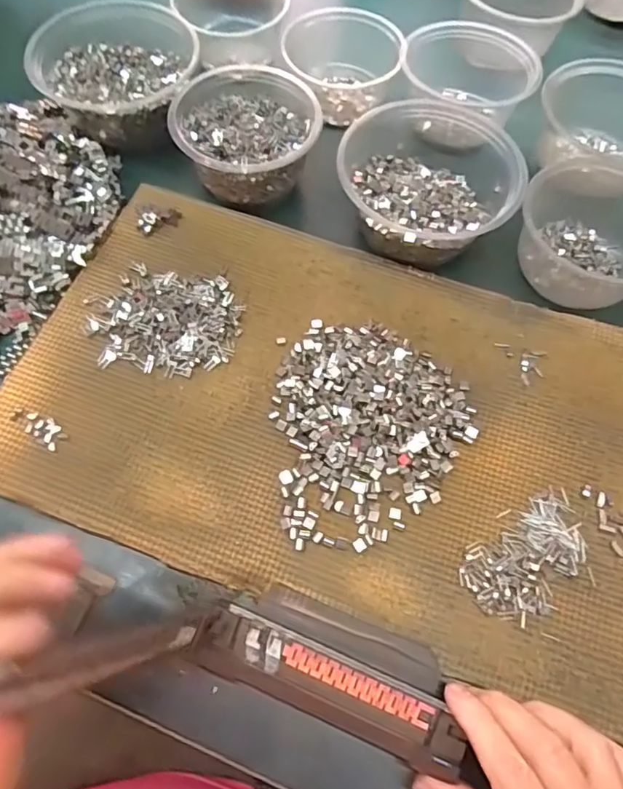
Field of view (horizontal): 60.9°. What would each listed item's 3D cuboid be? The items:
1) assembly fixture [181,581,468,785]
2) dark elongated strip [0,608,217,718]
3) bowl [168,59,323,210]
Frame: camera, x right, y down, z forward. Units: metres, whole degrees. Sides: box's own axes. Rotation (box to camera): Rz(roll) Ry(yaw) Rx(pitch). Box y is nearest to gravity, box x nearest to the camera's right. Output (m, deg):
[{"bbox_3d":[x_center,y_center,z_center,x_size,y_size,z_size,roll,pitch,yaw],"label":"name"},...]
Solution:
[{"bbox_3d":[0.013,0.147,0.286,0.142,0.024,0.054,21,67,7],"label":"assembly fixture"},{"bbox_3d":[-0.088,0.112,0.226,0.017,0.136,0.015,-34,67,22],"label":"dark elongated strip"},{"bbox_3d":[-0.055,-0.216,0.433,0.112,0.052,0.122,-13,67,-7],"label":"bowl"}]

